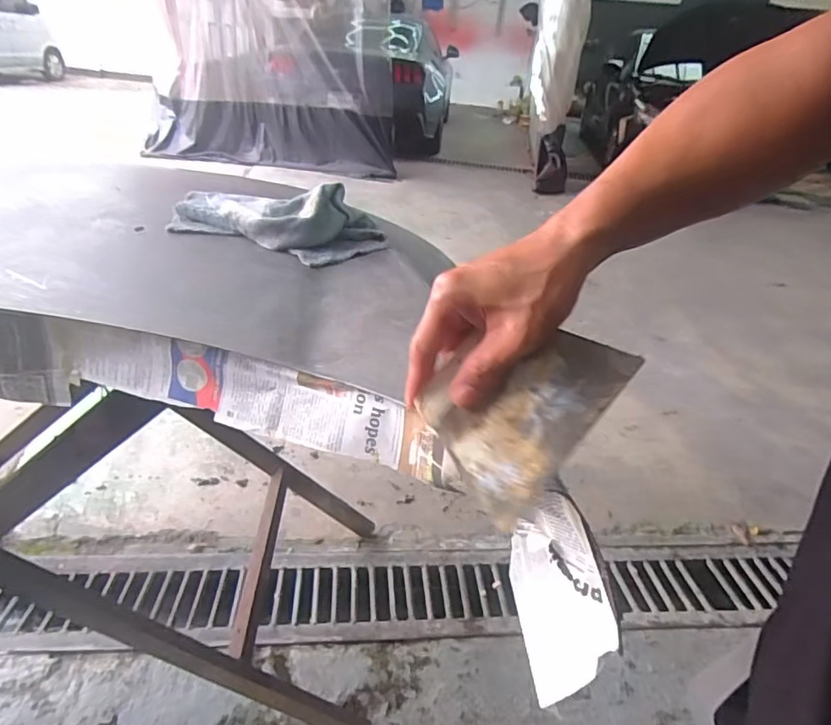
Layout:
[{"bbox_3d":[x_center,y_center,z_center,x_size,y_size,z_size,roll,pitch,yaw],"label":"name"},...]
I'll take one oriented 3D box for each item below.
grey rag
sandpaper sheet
[{"bbox_3d":[-0.195,-0.212,0.760,0.311,0.058,0.163,13,32,12],"label":"grey rag"},{"bbox_3d":[0.064,0.024,0.353,0.100,0.130,0.007,38,-2,12],"label":"sandpaper sheet"}]

